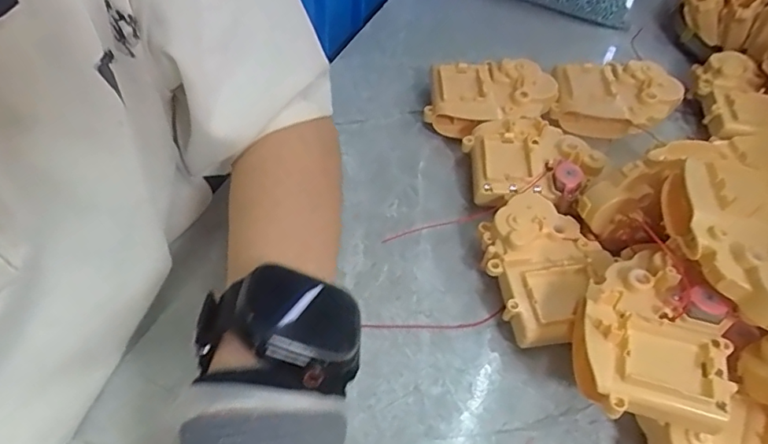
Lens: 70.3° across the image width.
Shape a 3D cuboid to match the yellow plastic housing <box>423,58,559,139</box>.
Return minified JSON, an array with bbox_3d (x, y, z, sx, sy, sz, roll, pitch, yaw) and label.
[{"bbox_3d":[0.085,-0.099,0.438,0.103,0.037,0.066,1,52,-4],"label":"yellow plastic housing"}]

